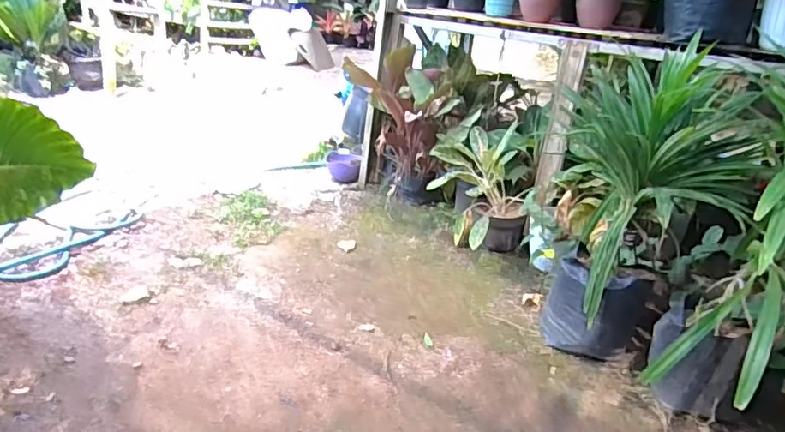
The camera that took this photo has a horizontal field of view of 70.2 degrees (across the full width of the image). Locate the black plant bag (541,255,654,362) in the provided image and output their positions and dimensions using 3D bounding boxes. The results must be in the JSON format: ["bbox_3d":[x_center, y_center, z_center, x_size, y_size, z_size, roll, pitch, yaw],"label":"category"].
[{"bbox_3d":[0.593,0.244,1.626,0.262,0.233,0.289,17,25,27],"label":"black plant bag"}]

